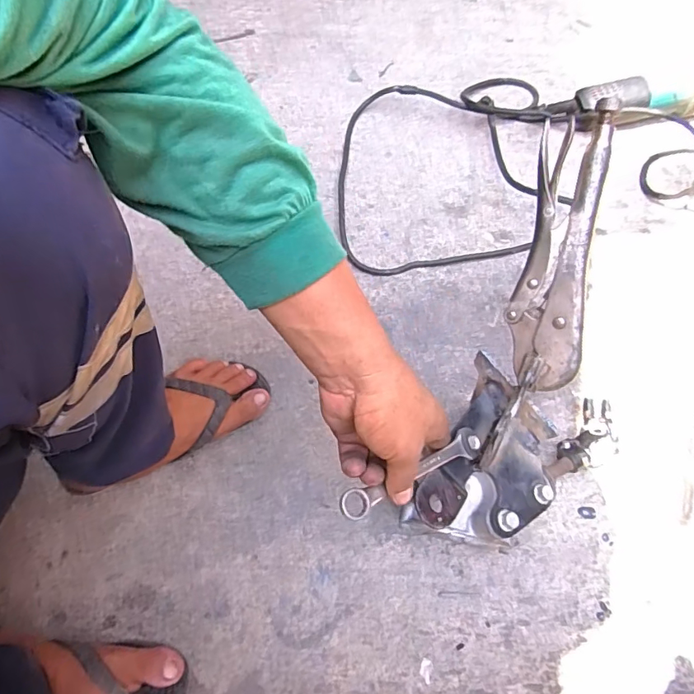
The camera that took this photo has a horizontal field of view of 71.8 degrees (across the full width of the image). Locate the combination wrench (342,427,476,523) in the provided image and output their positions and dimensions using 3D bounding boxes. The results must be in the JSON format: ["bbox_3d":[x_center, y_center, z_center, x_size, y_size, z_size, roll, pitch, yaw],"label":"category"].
[{"bbox_3d":[0.058,0.102,0.392,0.166,0.010,0.024,-13,62,-42],"label":"combination wrench"}]

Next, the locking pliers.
[{"bbox_3d":[0.162,-0.070,0.370,0.049,0.027,0.209,5,105,1],"label":"locking pliers"}]

